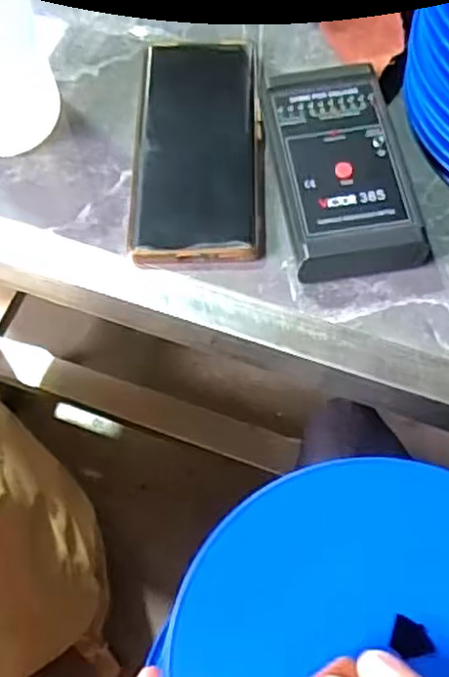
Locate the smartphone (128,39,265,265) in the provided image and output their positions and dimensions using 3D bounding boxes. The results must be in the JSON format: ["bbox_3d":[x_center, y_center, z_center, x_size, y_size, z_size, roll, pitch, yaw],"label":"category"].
[{"bbox_3d":[-0.015,-0.119,0.448,0.076,0.011,0.164,0,66,2],"label":"smartphone"}]

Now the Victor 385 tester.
[{"bbox_3d":[0.071,-0.097,0.423,0.078,0.028,0.135,-8,66,-1],"label":"Victor 385 tester"}]

